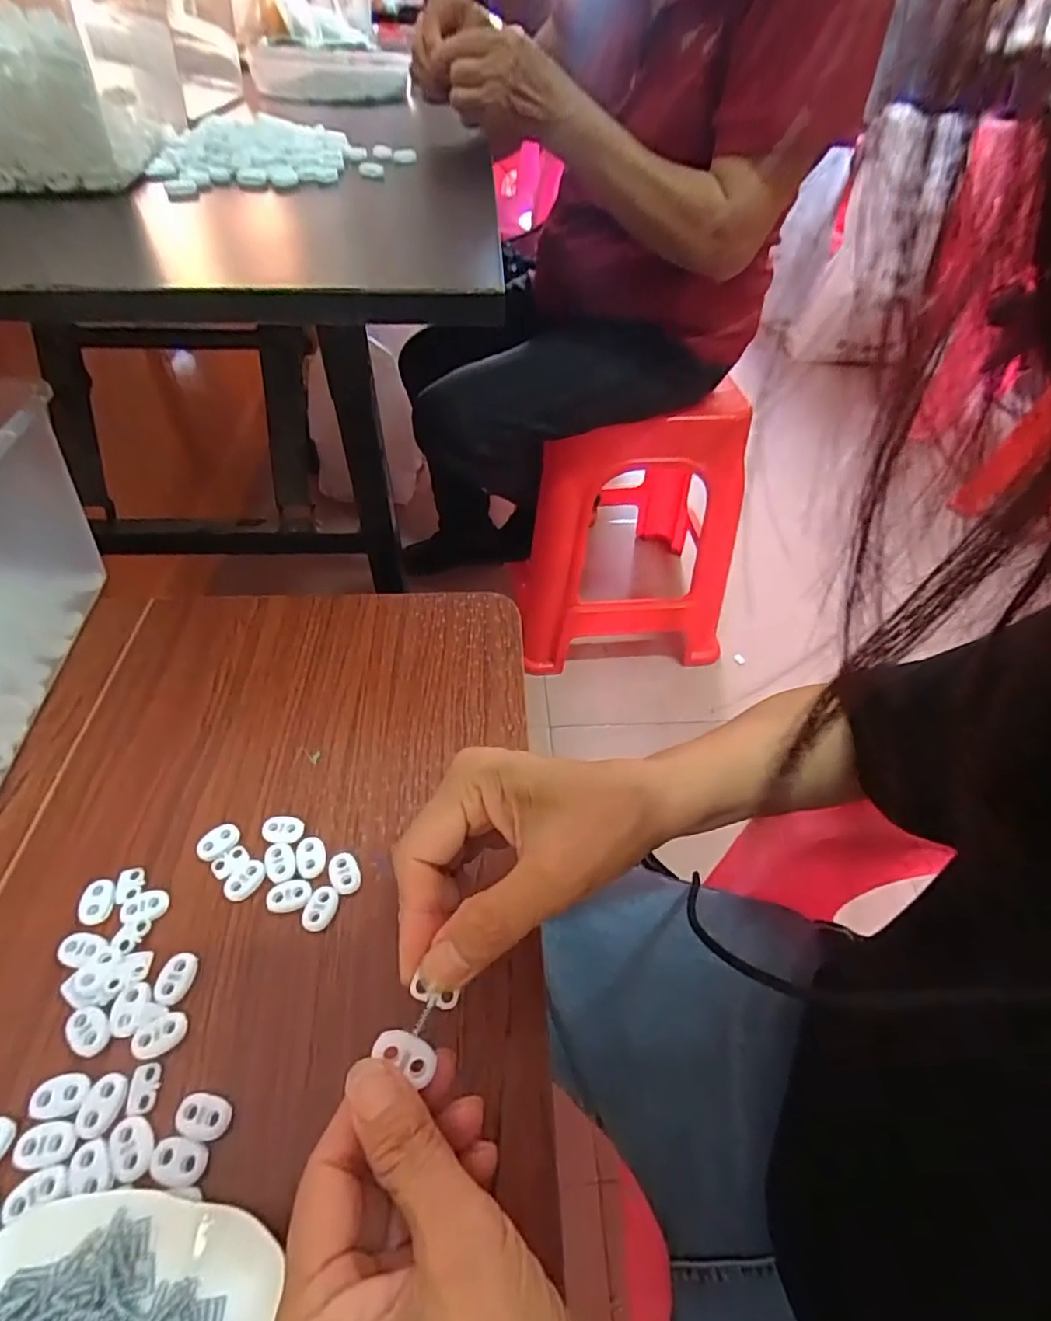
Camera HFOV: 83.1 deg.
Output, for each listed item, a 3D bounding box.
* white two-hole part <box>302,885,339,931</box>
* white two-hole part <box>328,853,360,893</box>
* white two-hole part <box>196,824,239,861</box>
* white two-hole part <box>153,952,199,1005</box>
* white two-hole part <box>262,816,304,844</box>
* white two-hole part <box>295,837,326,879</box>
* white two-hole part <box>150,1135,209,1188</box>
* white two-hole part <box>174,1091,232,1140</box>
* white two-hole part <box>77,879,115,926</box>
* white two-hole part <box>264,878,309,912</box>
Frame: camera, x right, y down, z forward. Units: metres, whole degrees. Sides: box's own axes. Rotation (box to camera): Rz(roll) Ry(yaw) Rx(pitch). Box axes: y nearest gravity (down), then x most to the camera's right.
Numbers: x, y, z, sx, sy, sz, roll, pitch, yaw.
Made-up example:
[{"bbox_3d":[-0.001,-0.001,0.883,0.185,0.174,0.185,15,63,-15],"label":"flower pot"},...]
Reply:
[{"bbox_3d":[-0.108,0.131,0.313,0.015,0.004,0.022,14,49,10],"label":"white two-hole part"},{"bbox_3d":[-0.099,0.116,0.326,0.015,0.005,0.023,-22,53,-21],"label":"white two-hole part"},{"bbox_3d":[-0.173,0.102,0.335,0.017,0.006,0.022,37,57,26],"label":"white two-hole part"},{"bbox_3d":[-0.171,0.155,0.289,0.015,0.004,0.022,9,49,5],"label":"white two-hole part"},{"bbox_3d":[-0.139,0.098,0.341,0.023,0.005,0.015,2,48,-1],"label":"white two-hole part"},{"bbox_3d":[-0.119,0.108,0.329,0.015,0.004,0.022,-7,49,-9],"label":"white two-hole part"},{"bbox_3d":[-0.143,0.206,0.244,0.023,0.004,0.015,13,49,8],"label":"white two-hole part"},{"bbox_3d":[-0.138,0.195,0.254,0.023,0.004,0.015,12,49,7],"label":"white two-hole part"},{"bbox_3d":[-0.226,0.127,0.312,0.016,0.004,0.022,-8,50,-10],"label":"white two-hole part"},{"bbox_3d":[-0.126,0.124,0.315,0.022,0.004,0.015,-11,50,-13],"label":"white two-hole part"}]

